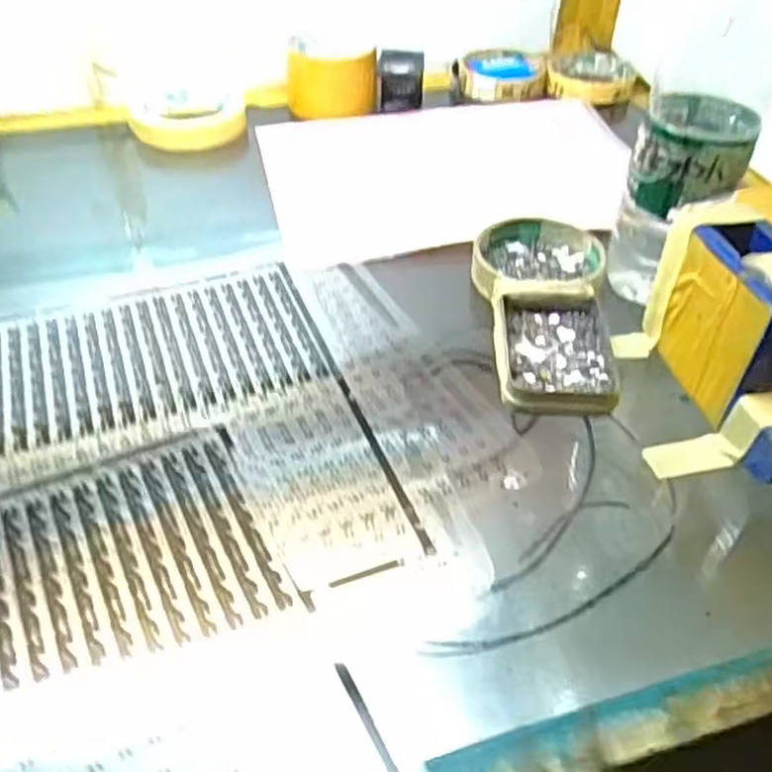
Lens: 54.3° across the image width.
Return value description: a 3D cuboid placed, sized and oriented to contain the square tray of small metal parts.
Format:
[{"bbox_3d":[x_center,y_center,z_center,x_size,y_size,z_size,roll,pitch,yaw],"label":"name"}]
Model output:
[{"bbox_3d":[0.094,-0.024,0.419,0.064,0.016,0.091,3,43,1],"label":"square tray of small metal parts"}]

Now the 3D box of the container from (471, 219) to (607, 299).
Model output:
[{"bbox_3d":[0.097,-0.083,0.482,0.080,0.015,0.083,1,43,-1],"label":"container"}]

